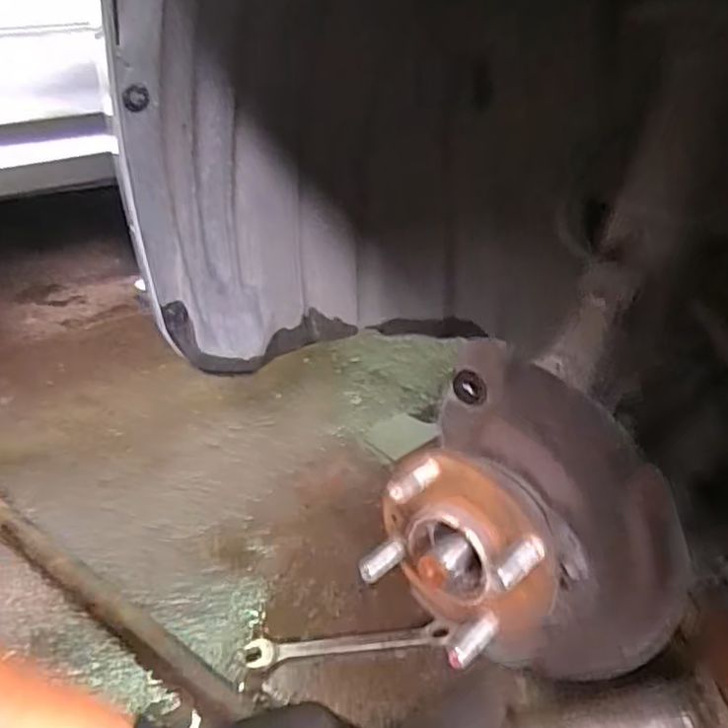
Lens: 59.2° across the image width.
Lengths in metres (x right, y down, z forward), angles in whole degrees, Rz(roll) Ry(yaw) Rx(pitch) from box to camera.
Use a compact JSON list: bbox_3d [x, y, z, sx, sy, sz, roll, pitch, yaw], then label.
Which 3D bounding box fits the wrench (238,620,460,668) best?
[{"bbox_3d":[-0.015,0.309,0.711,0.225,0.007,0.032,-5,27,-3],"label":"wrench"}]

